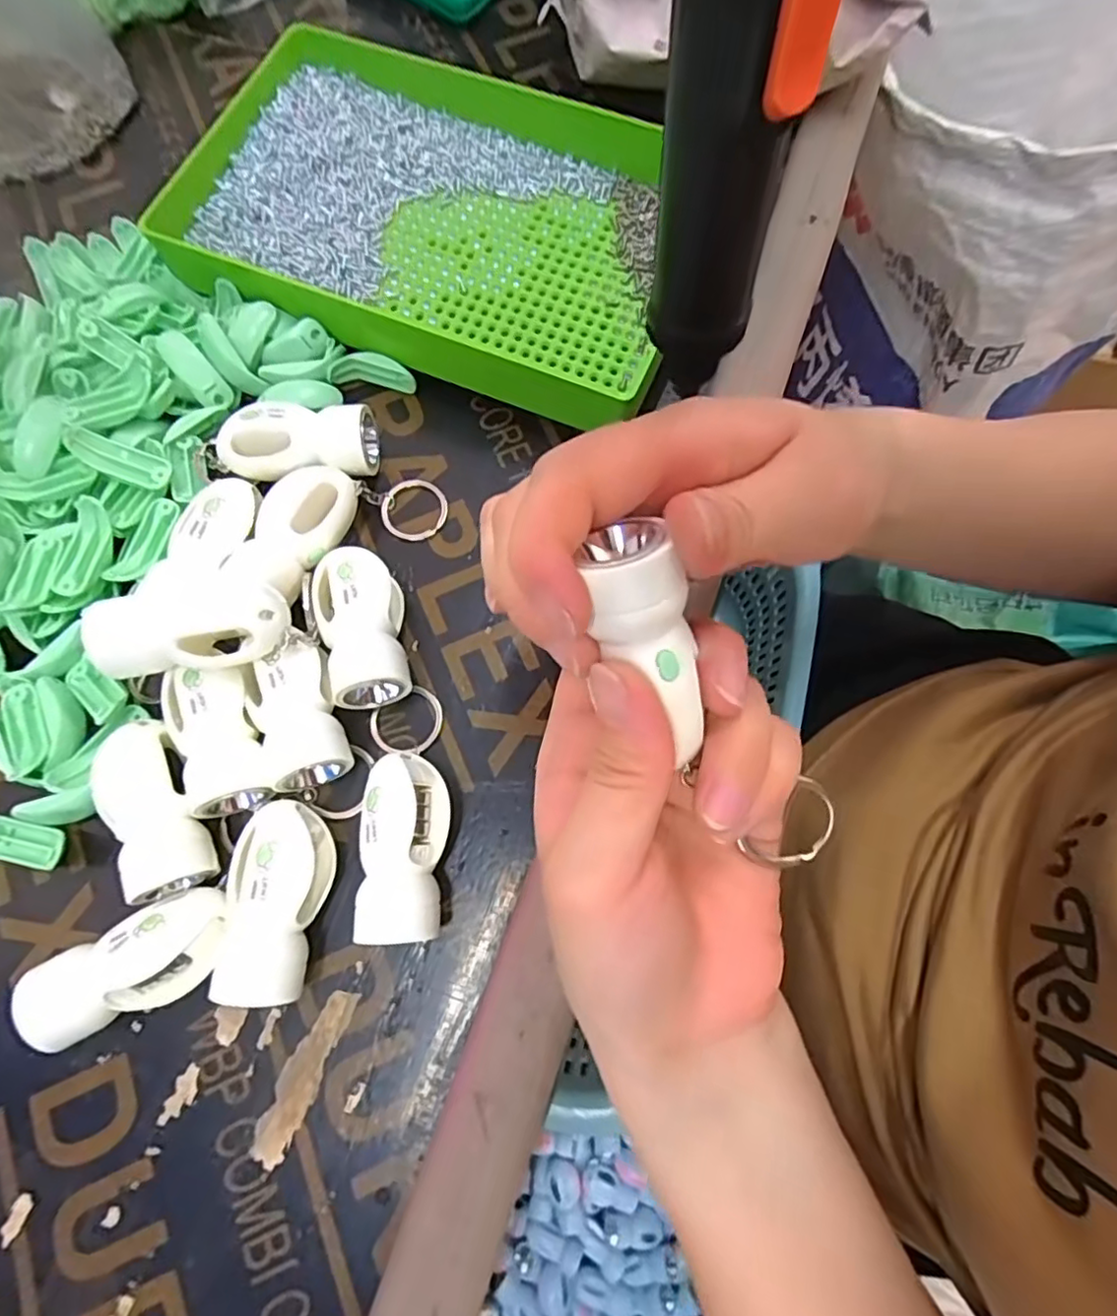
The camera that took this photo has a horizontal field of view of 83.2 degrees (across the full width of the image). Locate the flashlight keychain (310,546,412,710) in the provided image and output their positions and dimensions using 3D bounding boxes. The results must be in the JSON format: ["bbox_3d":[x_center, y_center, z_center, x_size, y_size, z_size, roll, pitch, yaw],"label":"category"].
[{"bbox_3d":[-0.079,-0.010,0.256,0.033,0.032,0.068,-17,74,-3],"label":"flashlight keychain"}]

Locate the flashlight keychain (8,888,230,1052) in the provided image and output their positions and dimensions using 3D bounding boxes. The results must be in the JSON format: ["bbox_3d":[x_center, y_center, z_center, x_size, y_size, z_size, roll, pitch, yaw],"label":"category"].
[{"bbox_3d":[-0.149,0.110,0.224,0.065,0.030,0.032,-27,75,-6],"label":"flashlight keychain"}]

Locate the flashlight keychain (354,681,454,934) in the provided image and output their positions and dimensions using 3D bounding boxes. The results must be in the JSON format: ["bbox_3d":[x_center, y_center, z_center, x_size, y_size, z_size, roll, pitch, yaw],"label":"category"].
[{"bbox_3d":[-0.056,0.056,0.239,0.028,0.029,0.089,1,74,2],"label":"flashlight keychain"}]

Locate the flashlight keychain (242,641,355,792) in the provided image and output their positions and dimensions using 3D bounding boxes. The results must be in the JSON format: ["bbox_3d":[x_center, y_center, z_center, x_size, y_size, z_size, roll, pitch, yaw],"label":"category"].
[{"bbox_3d":[-0.101,0.026,0.246,0.034,0.028,0.054,-15,74,-3],"label":"flashlight keychain"}]

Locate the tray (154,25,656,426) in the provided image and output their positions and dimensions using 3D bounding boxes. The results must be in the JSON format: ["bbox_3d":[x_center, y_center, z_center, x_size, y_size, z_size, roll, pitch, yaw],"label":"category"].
[{"bbox_3d":[-0.060,-0.213,0.303,0.241,0.034,0.151,22,76,8],"label":"tray"}]

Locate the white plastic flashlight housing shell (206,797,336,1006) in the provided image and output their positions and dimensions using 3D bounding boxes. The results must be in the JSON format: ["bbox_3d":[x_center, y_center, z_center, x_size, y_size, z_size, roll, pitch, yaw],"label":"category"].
[{"bbox_3d":[-0.103,0.087,0.230,0.031,0.031,0.065,6,74,3],"label":"white plastic flashlight housing shell"}]

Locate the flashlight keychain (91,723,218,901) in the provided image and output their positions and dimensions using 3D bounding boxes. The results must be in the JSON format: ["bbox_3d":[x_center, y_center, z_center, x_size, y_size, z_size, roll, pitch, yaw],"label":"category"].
[{"bbox_3d":[-0.153,0.058,0.240,0.028,0.022,0.066,-28,75,-6],"label":"flashlight keychain"}]

